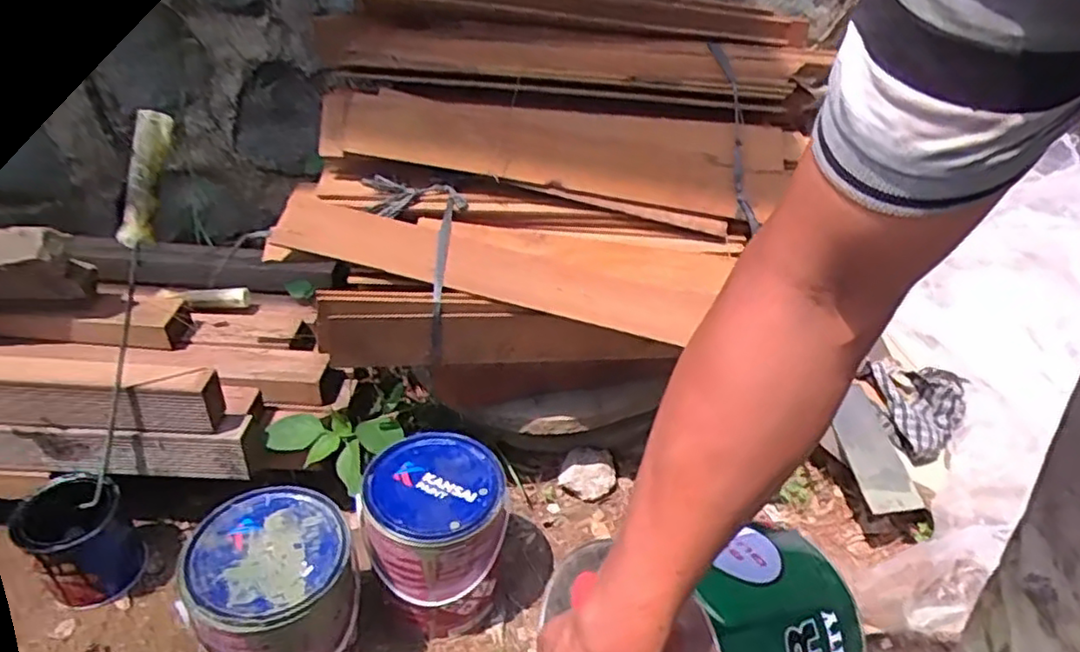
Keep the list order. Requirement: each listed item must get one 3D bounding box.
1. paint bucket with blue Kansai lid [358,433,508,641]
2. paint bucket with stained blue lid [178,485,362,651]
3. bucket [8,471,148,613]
[{"bbox_3d":[-0.130,0.260,0.847,0.153,0.194,0.161,4,35,-3],"label":"paint bucket with blue Kansai lid"},{"bbox_3d":[-0.286,0.309,0.755,0.155,0.202,0.153,3,38,-2],"label":"paint bucket with stained blue lid"},{"bbox_3d":[-0.570,0.263,0.850,0.131,0.126,0.108,32,46,31],"label":"bucket"}]

